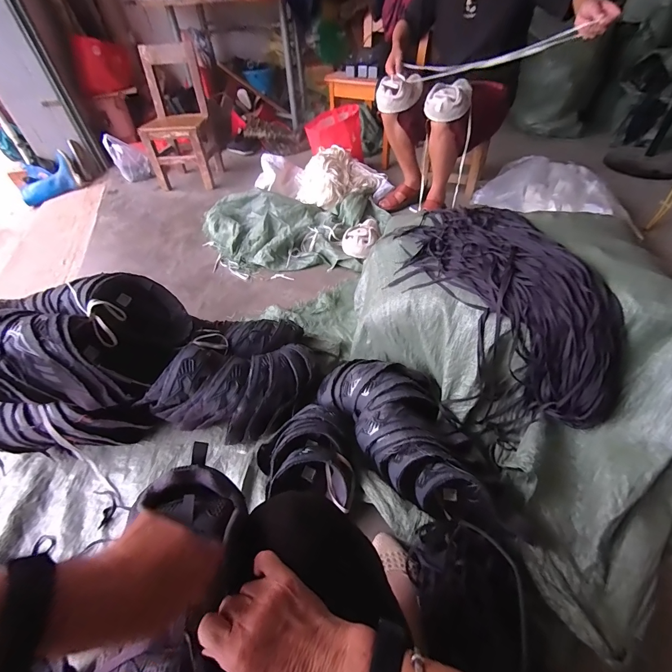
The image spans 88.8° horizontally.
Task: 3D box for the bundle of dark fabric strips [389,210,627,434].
[{"bbox_3d":[0.370,-0.066,0.850,0.360,0.303,0.589,-15,48,-8],"label":"bundle of dark fabric strips"}]

